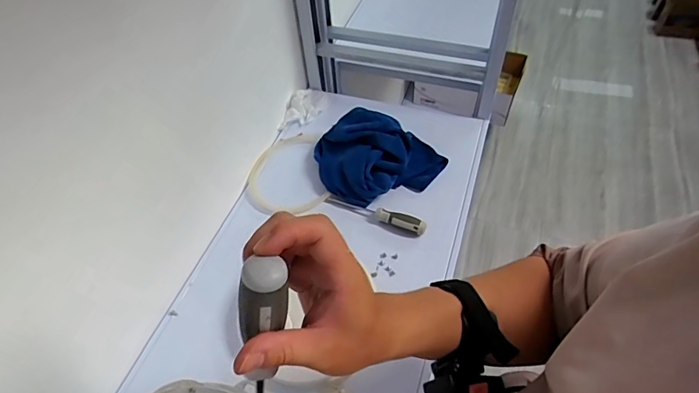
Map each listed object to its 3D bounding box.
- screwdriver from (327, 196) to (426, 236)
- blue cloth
[{"bbox_3d":[0.045,0.030,0.780,0.181,0.035,0.024,20,56,19],"label":"screwdriver"},{"bbox_3d":[0.052,-0.072,0.818,0.243,0.087,0.170,4,52,7],"label":"blue cloth"}]

